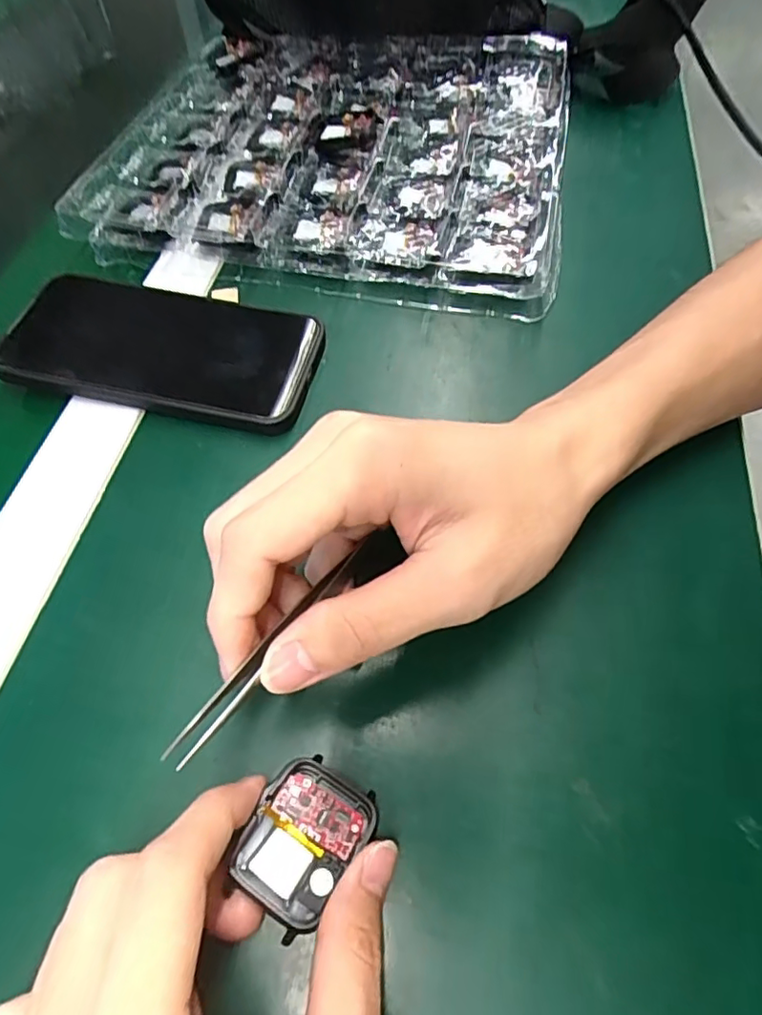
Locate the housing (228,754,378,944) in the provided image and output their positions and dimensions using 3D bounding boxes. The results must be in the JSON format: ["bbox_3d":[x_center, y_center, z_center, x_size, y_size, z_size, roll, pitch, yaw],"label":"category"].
[{"bbox_3d":[-0.026,0.107,0.190,0.035,0.013,0.044,32,63,17],"label":"housing"}]

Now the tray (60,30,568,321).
[{"bbox_3d":[-0.024,-0.251,0.399,0.300,0.032,0.271,9,59,4],"label":"tray"}]

